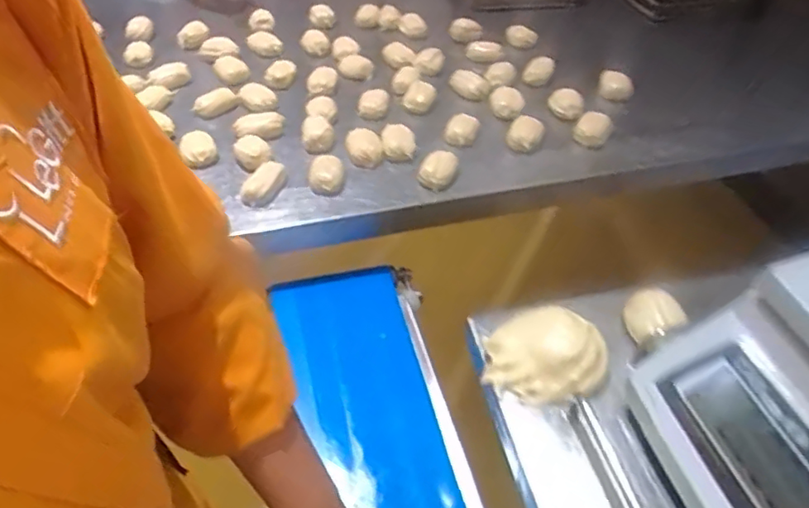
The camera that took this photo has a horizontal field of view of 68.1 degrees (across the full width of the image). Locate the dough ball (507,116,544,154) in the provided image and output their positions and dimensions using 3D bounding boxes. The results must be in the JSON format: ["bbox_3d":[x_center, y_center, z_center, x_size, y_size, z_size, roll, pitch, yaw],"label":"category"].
[{"bbox_3d":[0.166,-0.163,0.825,0.045,0.044,0.045,0,45,0],"label":"dough ball"}]

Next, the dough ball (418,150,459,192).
[{"bbox_3d":[0.043,-0.102,0.750,0.048,0.033,0.041,1,45,0],"label":"dough ball"}]

